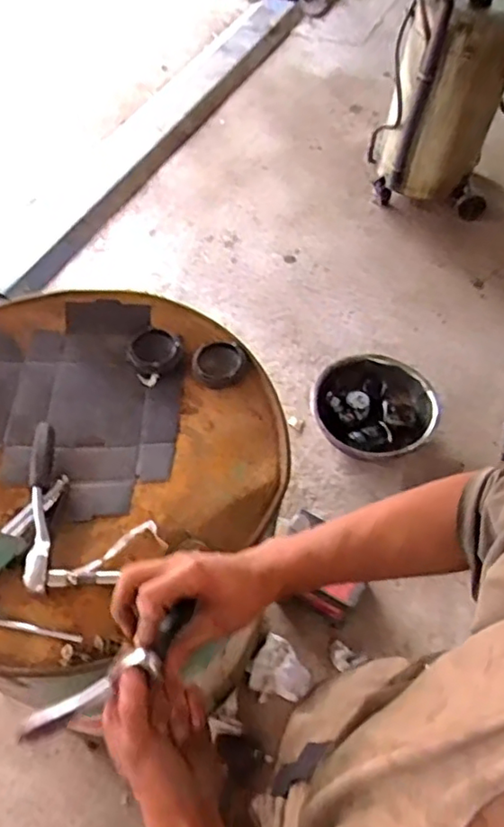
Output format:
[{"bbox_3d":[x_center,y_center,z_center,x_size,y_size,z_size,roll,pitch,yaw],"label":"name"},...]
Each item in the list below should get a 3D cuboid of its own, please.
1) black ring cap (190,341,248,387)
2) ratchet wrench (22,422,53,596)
[{"bbox_3d":[-0.052,-0.077,0.925,0.081,0.028,0.069,-15,59,-12],"label":"black ring cap"},{"bbox_3d":[-0.266,0.108,0.767,0.028,0.033,0.230,-7,58,-7],"label":"ratchet wrench"}]

